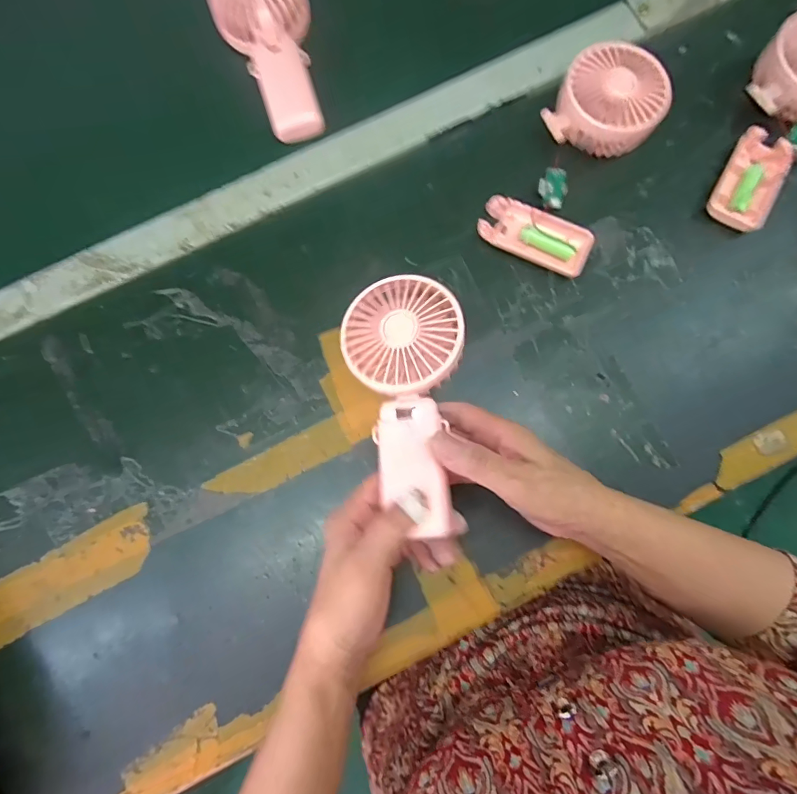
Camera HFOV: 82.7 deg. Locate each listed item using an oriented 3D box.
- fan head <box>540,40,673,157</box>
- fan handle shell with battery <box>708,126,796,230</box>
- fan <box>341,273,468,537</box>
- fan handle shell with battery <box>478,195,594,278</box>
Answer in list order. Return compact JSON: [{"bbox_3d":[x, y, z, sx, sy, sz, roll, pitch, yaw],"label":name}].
[{"bbox_3d":[0.185,-0.257,0.404,0.088,0.045,0.096,32,82,6],"label":"fan head"},{"bbox_3d":[0.314,-0.191,0.404,0.048,0.015,0.096,28,81,6],"label":"fan handle shell with battery"},{"bbox_3d":[0.008,0.000,0.305,0.079,0.027,0.177,-7,76,-1],"label":"fan"},{"bbox_3d":[0.119,-0.142,0.401,0.096,0.016,0.042,26,81,5],"label":"fan handle shell with battery"}]

